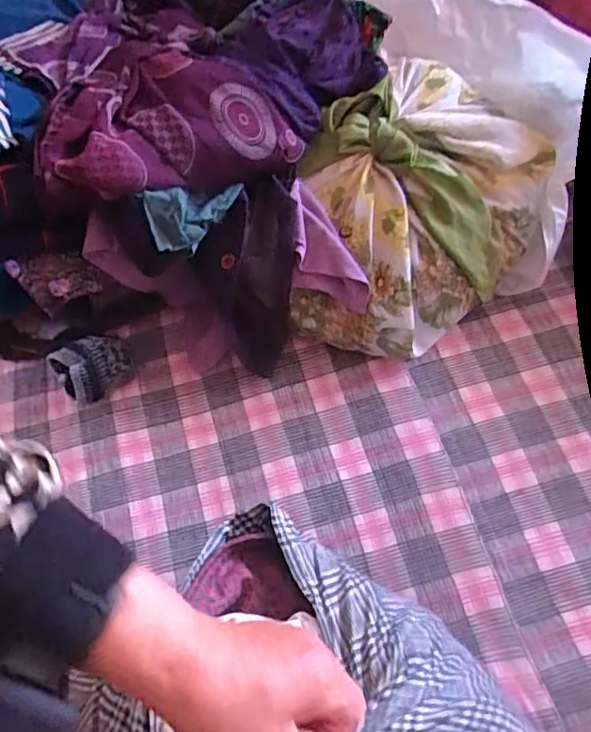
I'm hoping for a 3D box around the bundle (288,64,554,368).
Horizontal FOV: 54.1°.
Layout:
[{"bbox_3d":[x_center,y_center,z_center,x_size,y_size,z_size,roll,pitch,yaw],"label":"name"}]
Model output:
[{"bbox_3d":[0.142,-0.177,0.681,0.259,0.170,0.320,15,60,10],"label":"bundle"}]

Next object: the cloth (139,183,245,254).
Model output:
[{"bbox_3d":[-0.104,-0.153,0.601,0.099,0.021,0.060,-11,102,-21],"label":"cloth"}]

